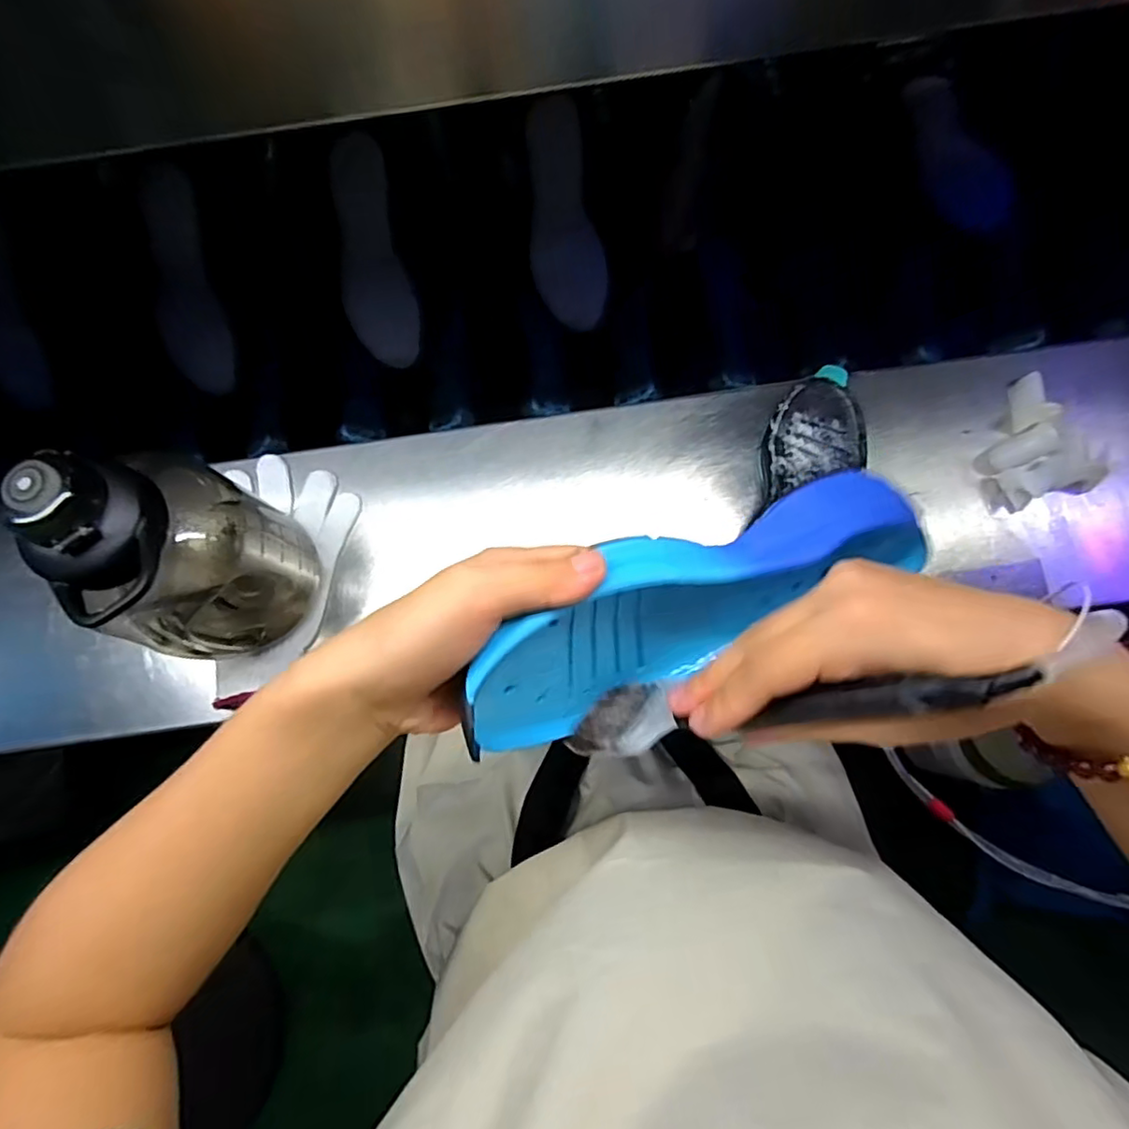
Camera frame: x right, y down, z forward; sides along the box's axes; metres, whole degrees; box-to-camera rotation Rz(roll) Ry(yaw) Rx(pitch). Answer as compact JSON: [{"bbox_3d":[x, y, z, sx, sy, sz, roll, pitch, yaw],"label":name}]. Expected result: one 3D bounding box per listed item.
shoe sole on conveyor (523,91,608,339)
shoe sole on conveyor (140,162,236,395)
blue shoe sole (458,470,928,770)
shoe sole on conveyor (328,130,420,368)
[{"bbox_3d":[-0.001,-0.343,0.610,0.070,0.013,0.206,-10,101,-3],"label":"shoe sole on conveyor"},{"bbox_3d":[-0.386,-0.285,0.623,0.067,0.017,0.213,-10,100,-3],"label":"shoe sole on conveyor"},{"bbox_3d":[0.067,0.016,0.294,0.242,0.096,0.045,-16,42,-22],"label":"blue shoe sole"},{"bbox_3d":[-0.190,-0.303,0.603,0.067,0.011,0.204,-10,104,-3],"label":"shoe sole on conveyor"}]

